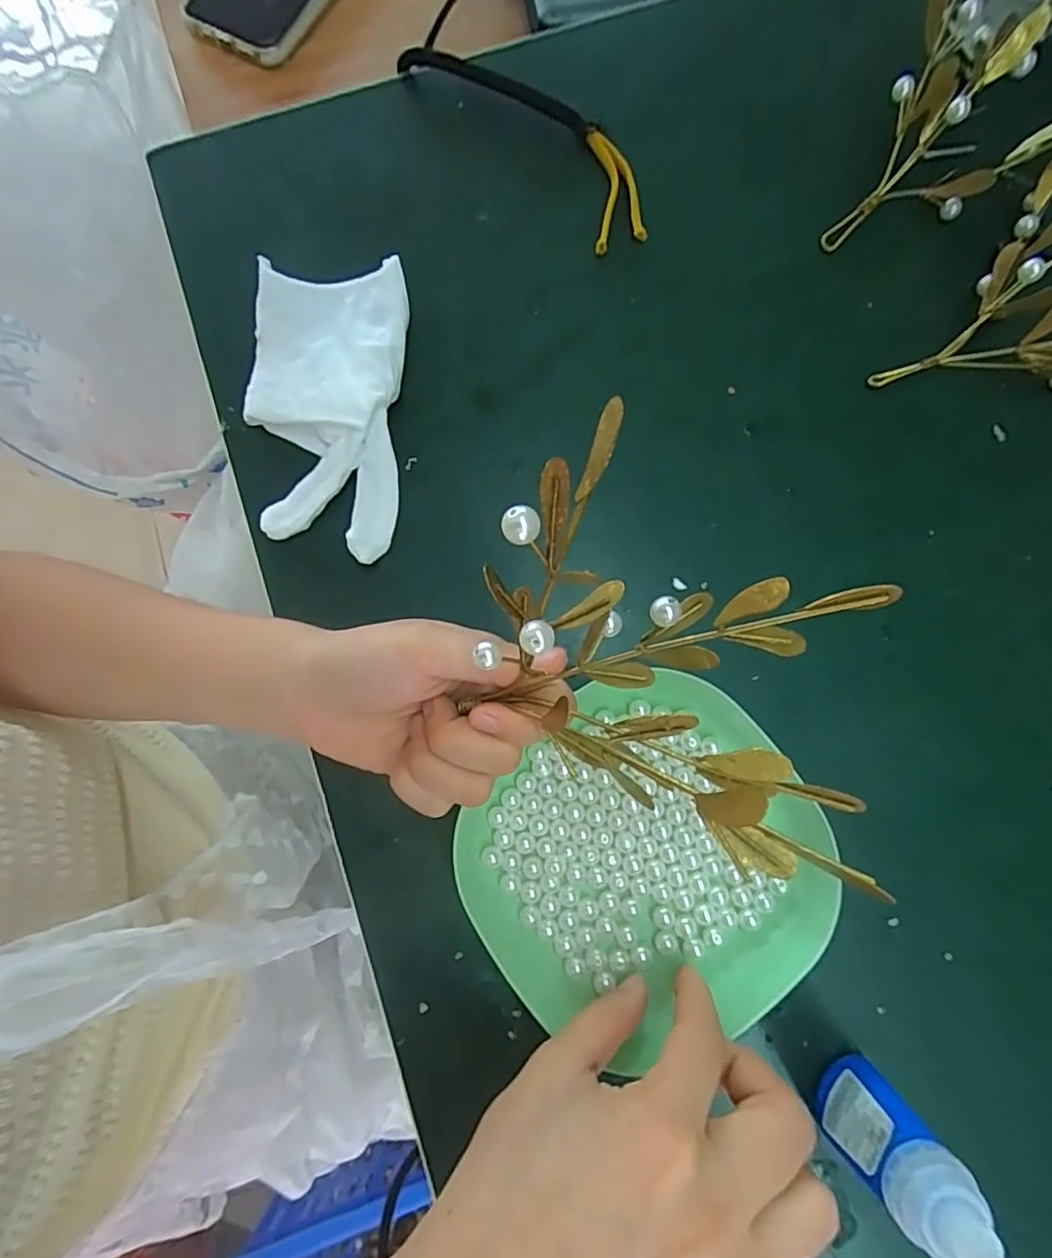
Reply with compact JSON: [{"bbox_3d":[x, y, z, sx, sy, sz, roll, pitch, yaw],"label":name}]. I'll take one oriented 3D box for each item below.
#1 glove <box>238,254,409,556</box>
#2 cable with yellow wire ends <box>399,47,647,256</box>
[{"bbox_3d":[-0.104,-0.115,0.302,0.075,0.024,0.154,2,80,1],"label":"glove"},{"bbox_3d":[0.008,-0.288,0.340,0.056,0.016,0.180,-42,82,-7],"label":"cable with yellow wire ends"}]

